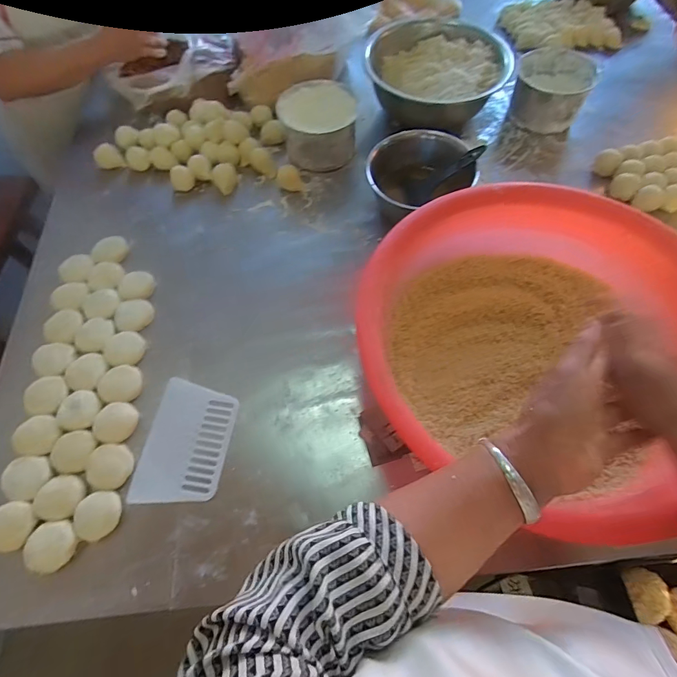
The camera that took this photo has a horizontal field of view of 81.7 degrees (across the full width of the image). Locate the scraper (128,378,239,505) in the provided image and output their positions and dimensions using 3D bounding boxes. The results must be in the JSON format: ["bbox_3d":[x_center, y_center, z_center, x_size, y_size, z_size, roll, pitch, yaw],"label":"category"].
[{"bbox_3d":[-0.207,0.142,0.539,0.110,0.006,0.161,8,63,4],"label":"scraper"}]

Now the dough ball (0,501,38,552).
[{"bbox_3d":[-0.407,0.230,0.482,0.054,0.021,0.054,0,63,0],"label":"dough ball"}]

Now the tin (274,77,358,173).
[{"bbox_3d":[-0.040,-0.415,0.758,0.151,0.084,0.144,-11,64,-6],"label":"tin"}]

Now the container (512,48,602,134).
[{"bbox_3d":[0.437,-0.506,0.818,0.134,0.102,0.144,0,63,0],"label":"container"}]

